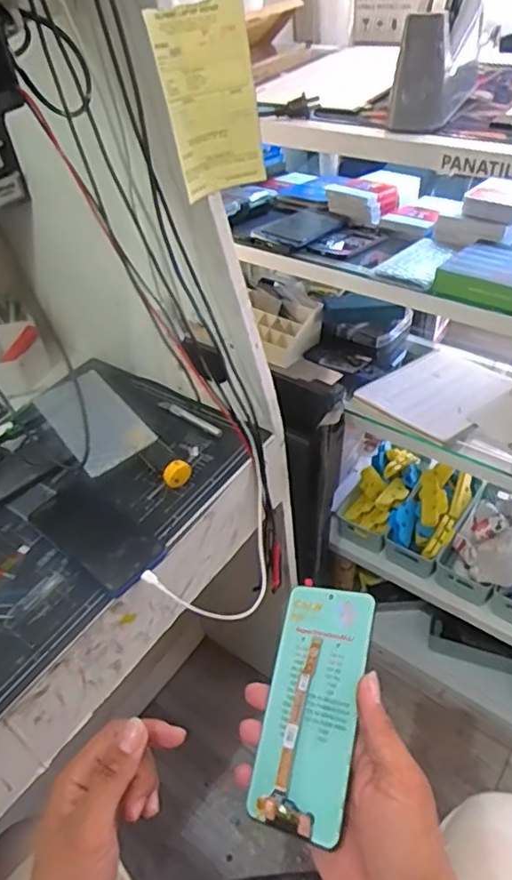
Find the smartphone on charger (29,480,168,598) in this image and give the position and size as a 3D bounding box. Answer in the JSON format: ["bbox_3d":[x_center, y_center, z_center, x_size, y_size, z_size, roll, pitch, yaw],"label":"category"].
[{"bbox_3d":[-0.173,0.097,0.620,0.161,0.005,0.072,30,54,32],"label":"smartphone on charger"}]

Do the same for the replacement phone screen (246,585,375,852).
[{"bbox_3d":[0.039,0.182,0.405,0.069,0.008,0.157,-4,59,32],"label":"replacement phone screen"}]

